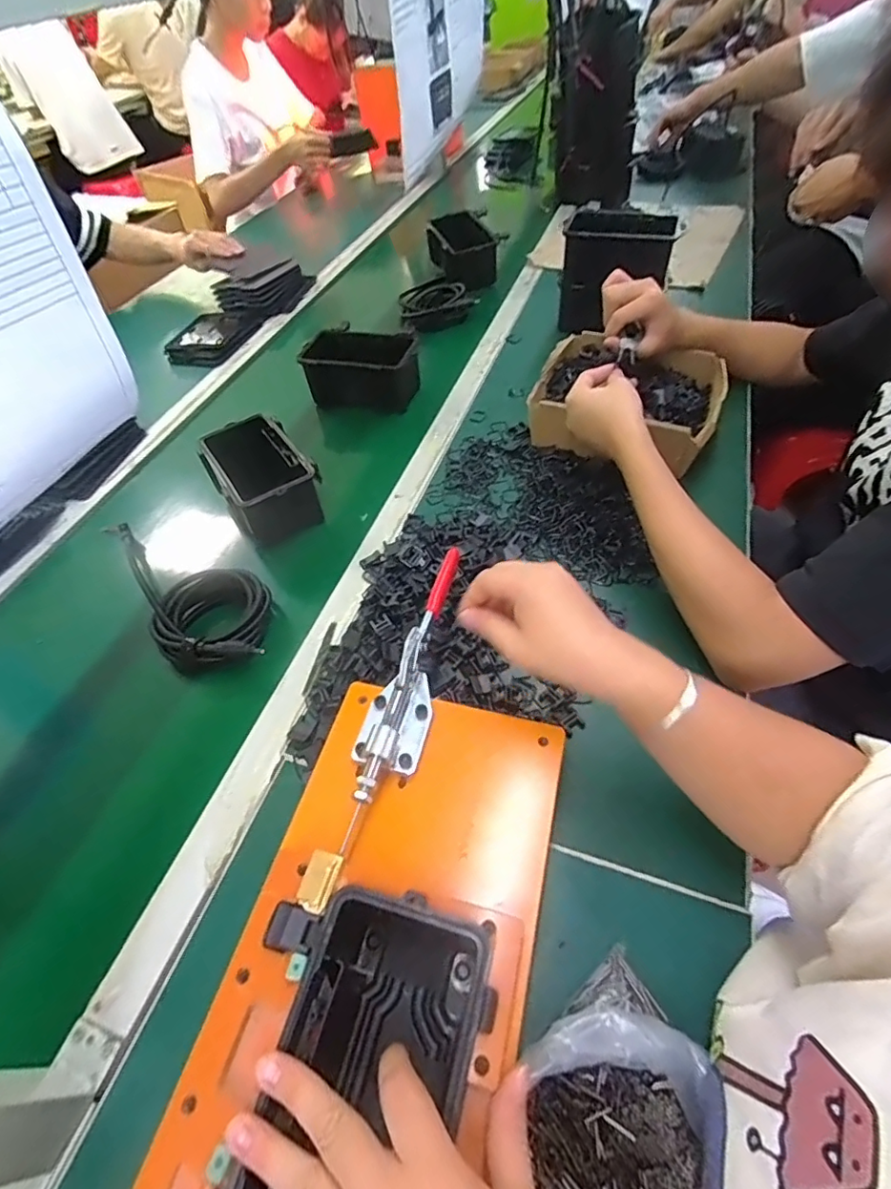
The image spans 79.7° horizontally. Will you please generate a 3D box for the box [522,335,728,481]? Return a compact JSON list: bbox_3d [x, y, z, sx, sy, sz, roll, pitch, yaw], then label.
[{"bbox_3d":[0.254,-0.277,0.752,0.243,0.069,0.221,15,55,17],"label":"box"}]

